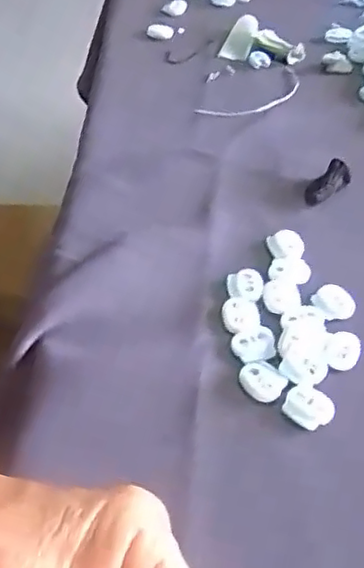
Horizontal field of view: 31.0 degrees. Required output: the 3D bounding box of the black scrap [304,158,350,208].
[{"bbox_3d":[0.090,-0.063,0.413,0.032,0.015,0.016,-43,50,9],"label":"black scrap"}]

